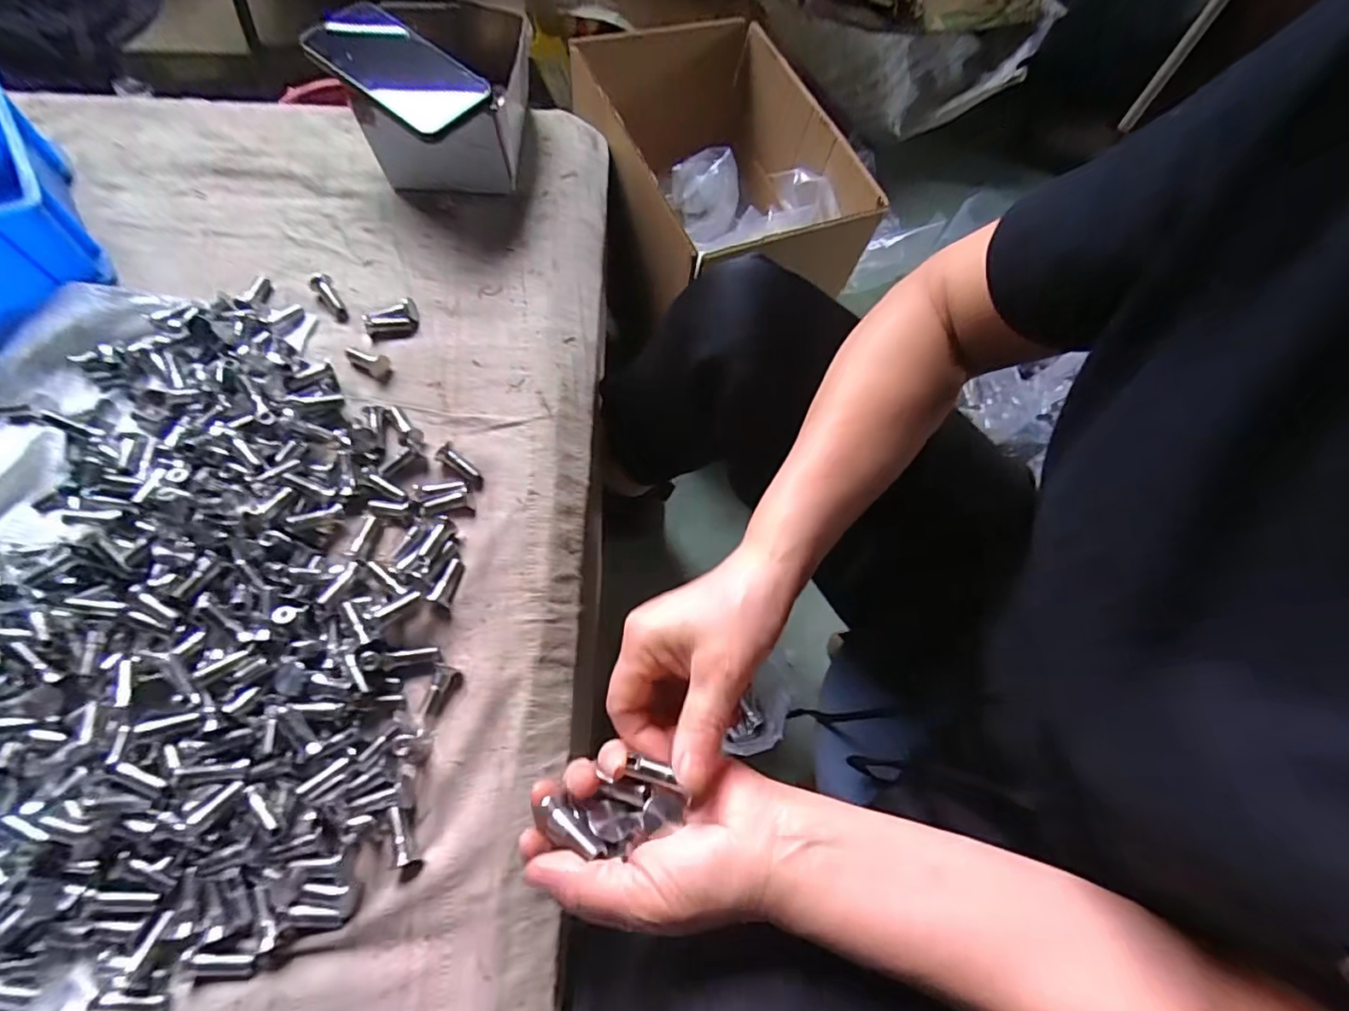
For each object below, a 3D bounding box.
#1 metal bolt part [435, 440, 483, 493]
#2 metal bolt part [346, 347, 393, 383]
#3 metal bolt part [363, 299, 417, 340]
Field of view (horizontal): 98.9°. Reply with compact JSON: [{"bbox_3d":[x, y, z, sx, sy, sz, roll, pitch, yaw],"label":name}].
[{"bbox_3d":[-0.166,-0.030,0.448,0.044,0.010,0.015,42,72,-1],"label":"metal bolt part"},{"bbox_3d":[-0.257,-0.120,0.483,0.040,0.013,0.020,14,68,3],"label":"metal bolt part"},{"bbox_3d":[-0.245,-0.162,0.501,0.041,0.015,0.031,-16,70,-9],"label":"metal bolt part"}]

